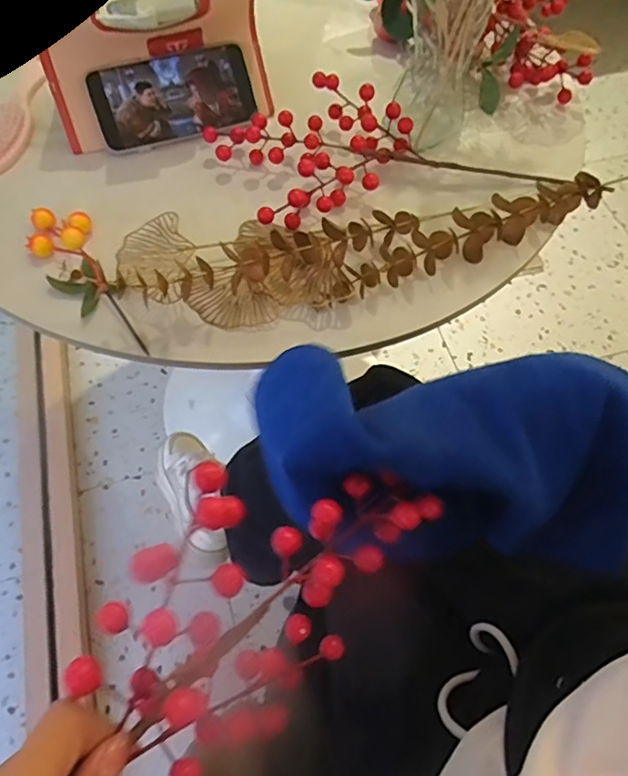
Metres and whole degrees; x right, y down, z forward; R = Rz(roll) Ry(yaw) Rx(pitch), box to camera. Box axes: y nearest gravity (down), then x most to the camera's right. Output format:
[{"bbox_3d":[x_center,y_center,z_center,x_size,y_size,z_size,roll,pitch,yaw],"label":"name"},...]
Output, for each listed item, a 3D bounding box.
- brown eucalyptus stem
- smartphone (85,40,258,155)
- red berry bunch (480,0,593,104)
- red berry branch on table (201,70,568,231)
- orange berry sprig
[{"bbox_3d":[0.059,-0.132,0.469,0.387,0.031,0.091,-15,62,-9],"label":"brown eucalyptus stem"},{"bbox_3d":[-0.130,-0.272,0.531,0.149,0.016,0.082,-20,104,-10],"label":"smartphone"},{"bbox_3d":[0.238,-0.382,0.601,0.100,0.058,0.164,8,61,4],"label":"red berry bunch"},{"bbox_3d":[0.058,-0.237,0.521,0.302,0.048,0.172,-13,62,-7],"label":"red berry branch on table"},{"bbox_3d":[-0.186,-0.092,0.441,0.051,0.033,0.160,-27,65,-14],"label":"orange berry sprig"}]

